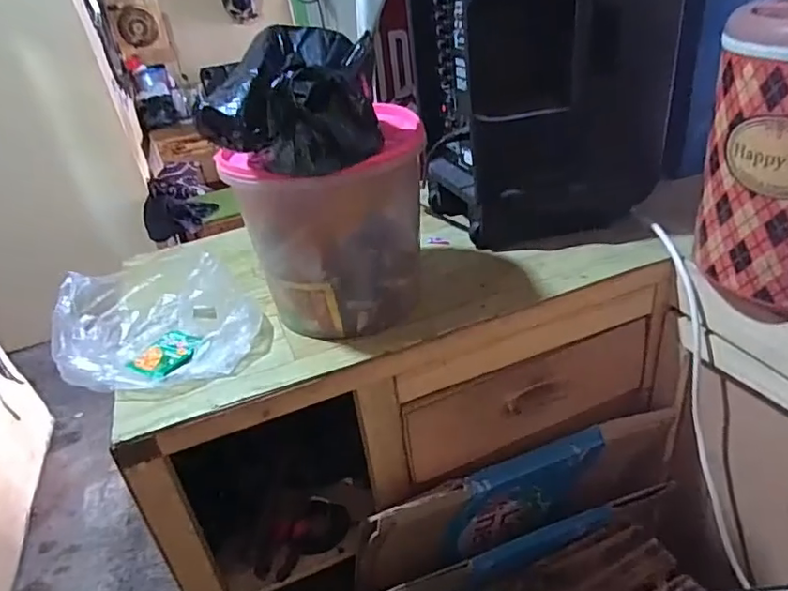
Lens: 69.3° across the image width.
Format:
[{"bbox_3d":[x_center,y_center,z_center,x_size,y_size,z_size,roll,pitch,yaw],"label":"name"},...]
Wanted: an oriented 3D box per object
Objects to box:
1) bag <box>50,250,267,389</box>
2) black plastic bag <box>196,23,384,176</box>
[{"bbox_3d":[-0.324,0.029,0.756,0.229,0.097,0.253,-29,37,-28],"label":"bag"},{"bbox_3d":[-0.105,-0.200,0.598,0.171,0.115,0.232,-6,32,6],"label":"black plastic bag"}]

